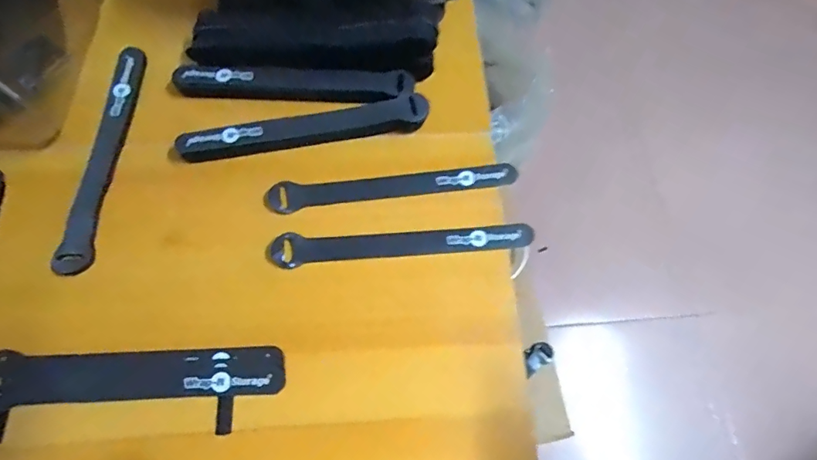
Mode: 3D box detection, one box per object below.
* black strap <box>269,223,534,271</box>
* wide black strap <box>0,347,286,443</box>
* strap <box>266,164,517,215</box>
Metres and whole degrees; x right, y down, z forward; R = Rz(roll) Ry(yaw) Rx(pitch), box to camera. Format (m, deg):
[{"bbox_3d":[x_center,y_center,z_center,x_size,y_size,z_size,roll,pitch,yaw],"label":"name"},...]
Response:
[{"bbox_3d":[-0.003,0.012,0.365,0.203,0.005,0.026,-2,75,-4],"label":"black strap"},{"bbox_3d":[-0.191,0.111,0.321,0.204,0.008,0.054,0,69,-3],"label":"wide black strap"},{"bbox_3d":[-0.011,-0.035,0.382,0.200,0.004,0.023,-7,81,-6],"label":"strap"}]

